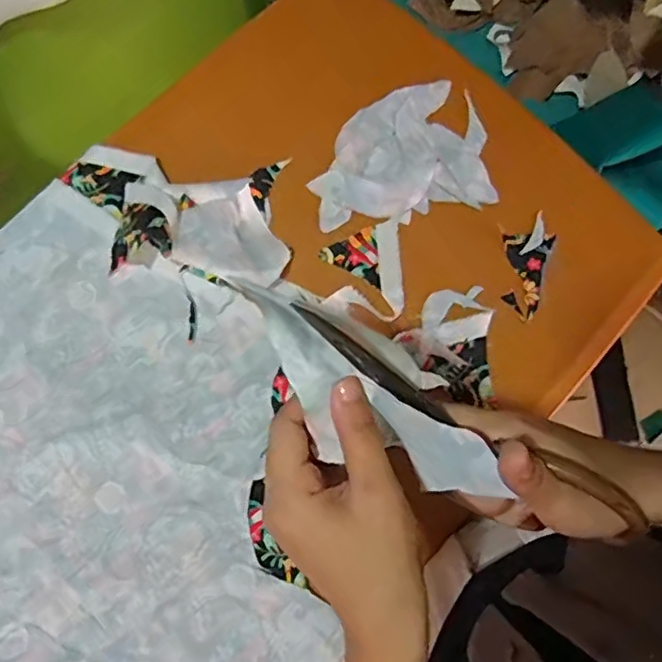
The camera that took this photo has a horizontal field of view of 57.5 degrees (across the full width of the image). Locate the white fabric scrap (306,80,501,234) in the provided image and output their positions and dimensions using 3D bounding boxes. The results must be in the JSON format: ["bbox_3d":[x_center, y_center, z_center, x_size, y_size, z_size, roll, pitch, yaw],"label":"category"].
[{"bbox_3d":[0.066,-0.171,0.584,0.169,0.007,0.126,-11,80,-2],"label":"white fabric scrap"}]

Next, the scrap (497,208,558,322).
[{"bbox_3d":[0.184,-0.060,0.563,0.048,0.007,0.098,4,79,0],"label":"scrap"}]

